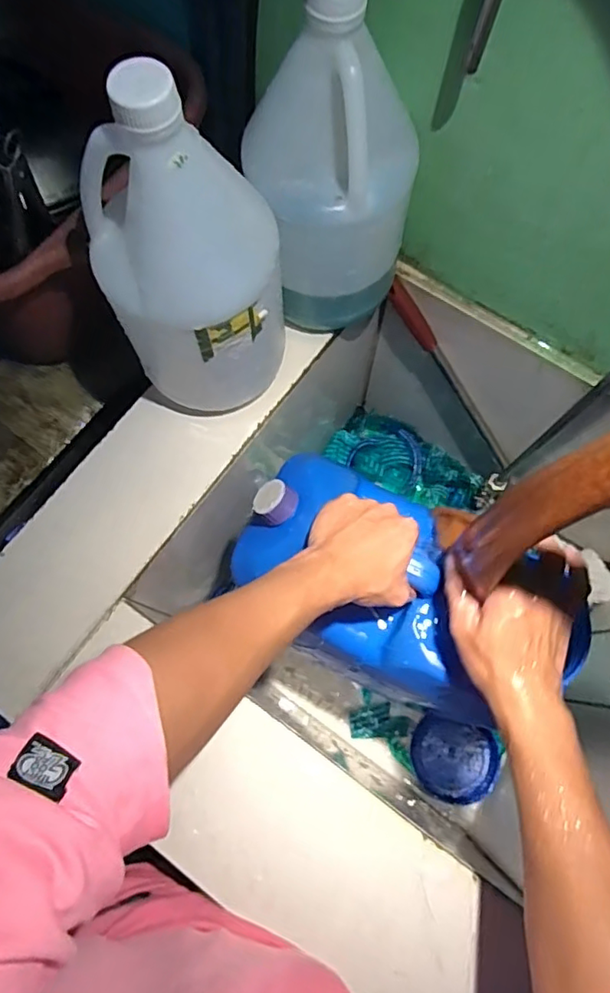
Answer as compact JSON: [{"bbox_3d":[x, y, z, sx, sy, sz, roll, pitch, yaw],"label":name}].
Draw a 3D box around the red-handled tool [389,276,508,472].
[{"bbox_3d":[0.188,-0.144,0.711,0.017,0.028,0.302,-47,116,-13],"label":"red-handled tool"}]

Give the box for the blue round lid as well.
[{"bbox_3d":[0.216,0.383,0.806,0.120,0.020,0.110,0,73,0],"label":"blue round lid"}]

